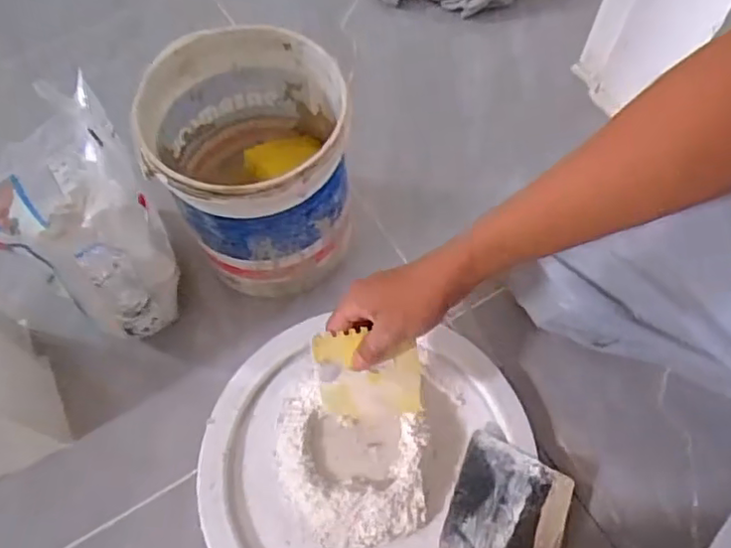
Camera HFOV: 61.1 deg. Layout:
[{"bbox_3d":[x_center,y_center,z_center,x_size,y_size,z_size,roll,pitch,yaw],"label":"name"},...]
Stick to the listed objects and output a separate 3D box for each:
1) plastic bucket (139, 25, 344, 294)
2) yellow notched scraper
[{"bbox_3d":[-0.105,-0.095,0.603,0.170,0.211,0.179,0,63,1],"label":"plastic bucket"},{"bbox_3d":[0.003,0.084,0.525,0.087,0.012,0.074,-5,95,-5],"label":"yellow notched scraper"}]

